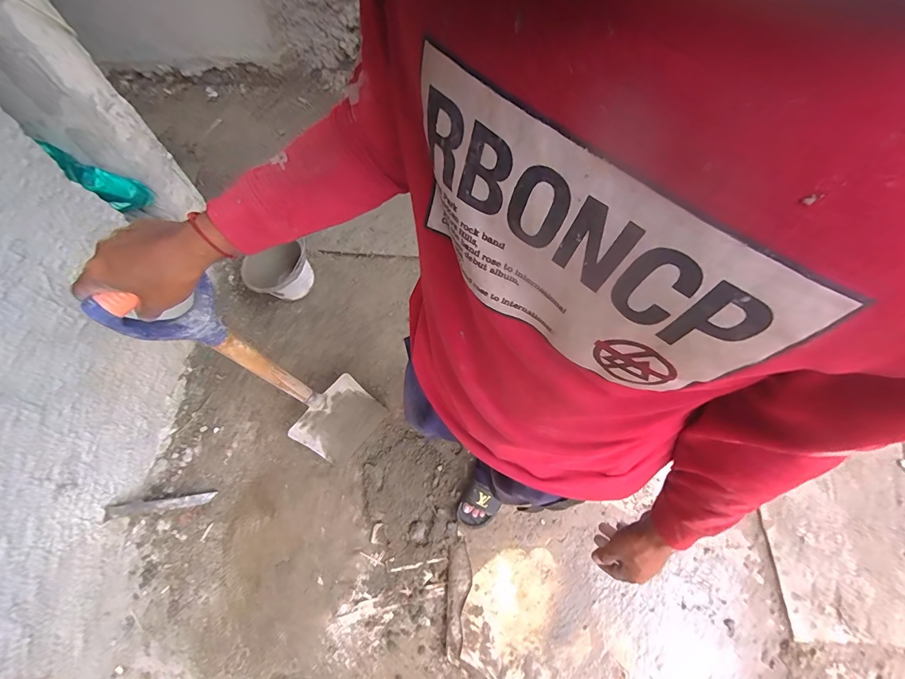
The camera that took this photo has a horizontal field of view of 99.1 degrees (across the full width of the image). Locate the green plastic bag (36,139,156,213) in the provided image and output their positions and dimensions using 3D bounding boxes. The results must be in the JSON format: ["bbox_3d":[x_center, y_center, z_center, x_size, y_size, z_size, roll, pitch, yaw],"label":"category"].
[{"bbox_3d":[-0.935,-0.414,1.009,0.054,0.242,0.117,-19,58,34],"label":"green plastic bag"}]

